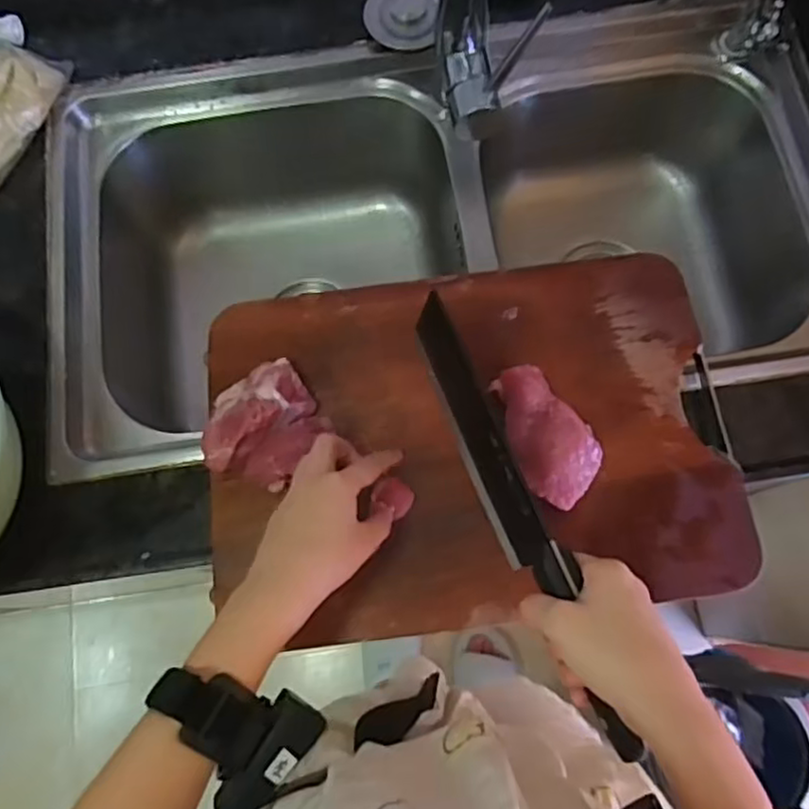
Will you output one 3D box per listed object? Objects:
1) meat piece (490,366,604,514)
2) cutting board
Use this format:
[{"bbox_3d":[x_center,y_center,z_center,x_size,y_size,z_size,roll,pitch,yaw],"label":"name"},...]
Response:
[{"bbox_3d":[0.107,0.022,0.503,0.058,0.026,0.106,-21,74,-5],"label":"meat piece"},{"bbox_3d":[0.048,0.024,0.520,0.389,0.023,0.273,-7,74,-1],"label":"cutting board"}]

